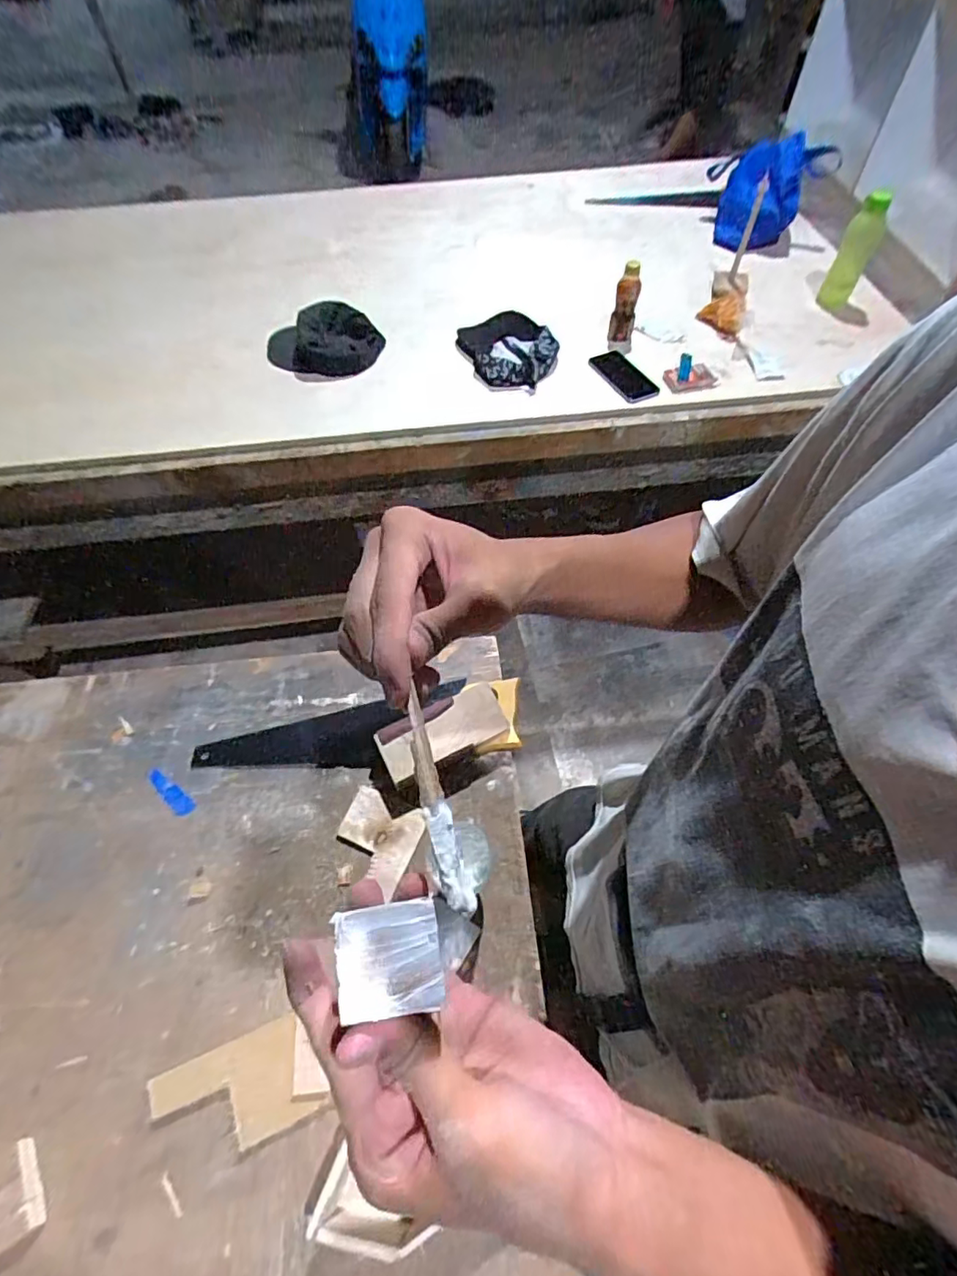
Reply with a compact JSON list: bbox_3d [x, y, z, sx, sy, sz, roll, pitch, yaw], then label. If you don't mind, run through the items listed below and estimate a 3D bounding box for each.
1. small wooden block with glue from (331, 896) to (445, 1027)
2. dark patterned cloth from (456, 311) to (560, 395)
[{"bbox_3d":[-0.032,0.113,0.200,0.035,0.006,0.033,-8,57,-5],"label":"small wooden block with glue"},{"bbox_3d":[0.056,-0.629,1.217,0.184,0.063,0.265,-15,59,-7],"label":"dark patterned cloth"}]

